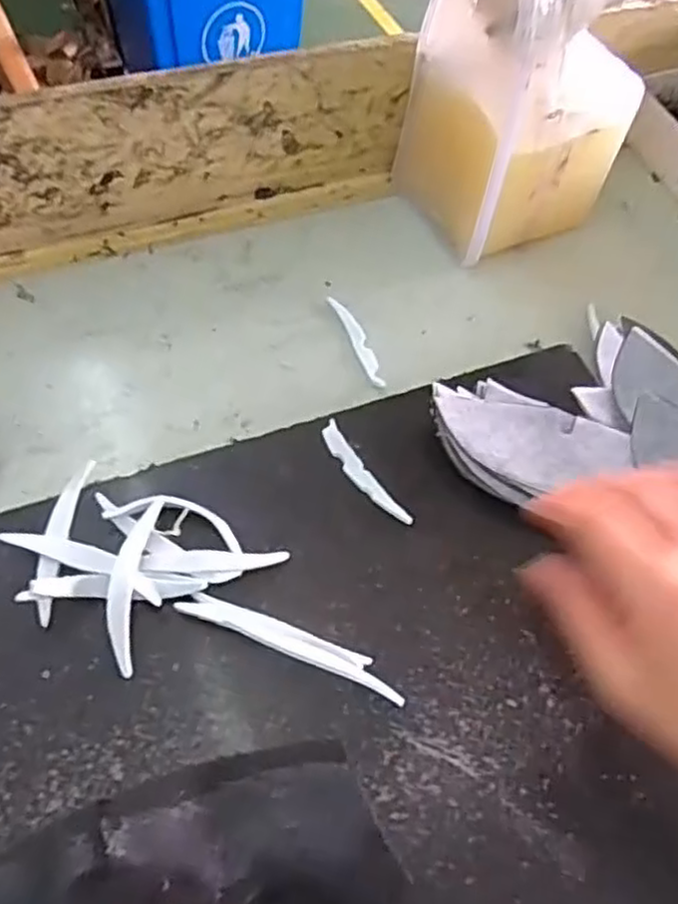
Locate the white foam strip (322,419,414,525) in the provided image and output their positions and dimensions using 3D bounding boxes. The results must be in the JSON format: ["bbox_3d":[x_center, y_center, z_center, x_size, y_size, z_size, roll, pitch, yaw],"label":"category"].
[{"bbox_3d":[0.012,0.012,0.399,0.015,0.004,0.074,-29,65,-19],"label":"white foam strip"}]

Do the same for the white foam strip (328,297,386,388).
[{"bbox_3d":[0.014,-0.075,0.490,0.013,0.005,0.083,-17,62,-13],"label":"white foam strip"}]

